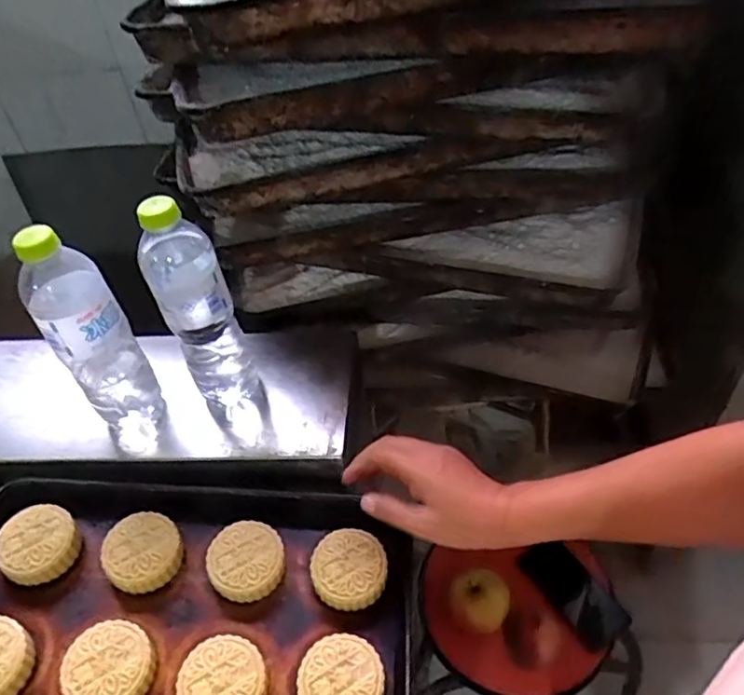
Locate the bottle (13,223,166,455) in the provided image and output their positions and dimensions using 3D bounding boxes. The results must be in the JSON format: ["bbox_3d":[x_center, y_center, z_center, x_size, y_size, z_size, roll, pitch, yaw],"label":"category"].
[{"bbox_3d":[-0.245,0.003,0.560,0.068,0.230,0.056,-28,49,-16],"label":"bottle"}]

